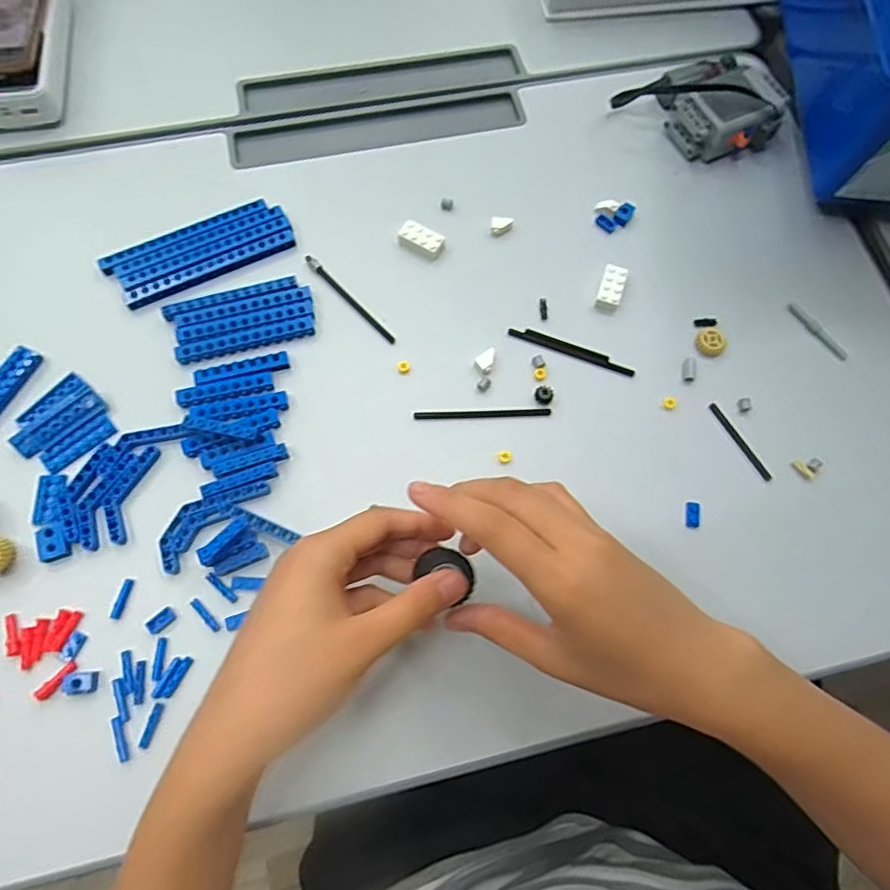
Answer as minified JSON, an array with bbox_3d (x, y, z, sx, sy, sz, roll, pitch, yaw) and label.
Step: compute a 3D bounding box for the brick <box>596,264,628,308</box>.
[{"bbox_3d":[0.122,-0.117,0.428,0.017,0.008,0.034,18,71,4],"label":"brick"}]

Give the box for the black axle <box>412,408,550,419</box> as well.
[{"bbox_3d":[0.026,-0.022,0.400,0.092,0.004,0.005,-3,71,-3],"label":"black axle"}]

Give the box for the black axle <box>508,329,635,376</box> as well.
[{"bbox_3d":[0.089,-0.067,0.412,0.092,0.004,0.006,19,71,4],"label":"black axle"}]

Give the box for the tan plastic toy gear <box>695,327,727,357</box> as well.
[{"bbox_3d":[0.190,-0.074,0.418,0.020,0.008,0.021,1,71,-2],"label":"tan plastic toy gear"}]

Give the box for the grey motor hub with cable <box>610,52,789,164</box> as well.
[{"bbox_3d":[0.215,-0.272,0.470,0.120,0.036,0.090,-26,74,-11],"label":"grey motor hub with cable"}]

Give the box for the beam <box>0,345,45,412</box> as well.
[{"bbox_3d":[-0.293,-0.038,0.385,0.016,0.008,0.065,24,72,6],"label":"beam"}]

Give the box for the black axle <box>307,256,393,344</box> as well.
[{"bbox_3d":[-0.069,-0.106,0.423,0.006,0.004,0.093,-42,78,-15],"label":"black axle"}]

